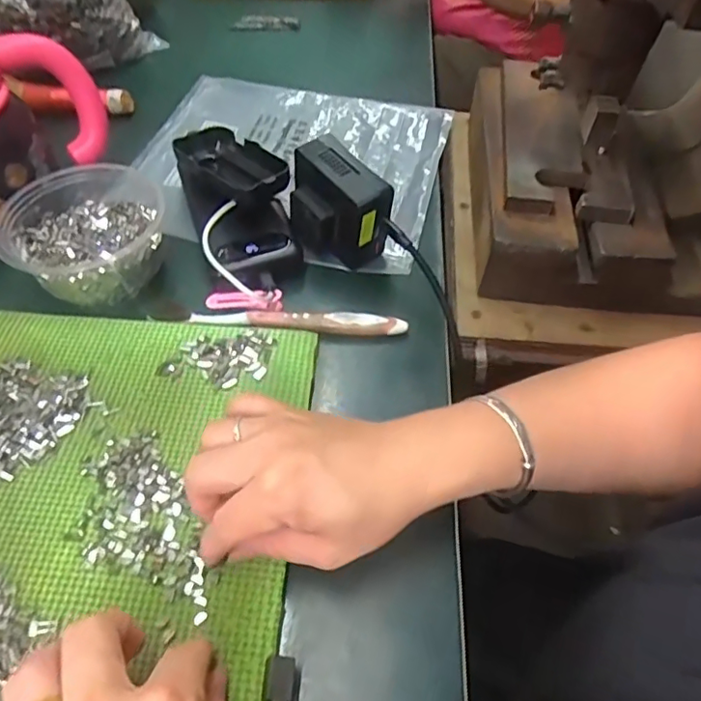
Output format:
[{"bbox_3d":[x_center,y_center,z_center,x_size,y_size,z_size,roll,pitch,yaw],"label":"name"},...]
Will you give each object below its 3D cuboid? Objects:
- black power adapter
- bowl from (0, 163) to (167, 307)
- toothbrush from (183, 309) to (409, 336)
[{"bbox_3d":[-0.011,-0.107,0.422,0.049,0.071,0.082,-32,60,-23],"label":"black power adapter"},{"bbox_3d":[-0.192,-0.086,0.414,0.107,0.054,0.106,1,53,-1],"label":"bowl"},{"bbox_3d":[-0.037,-0.021,0.401,0.152,0.017,0.015,6,53,3],"label":"toothbrush"}]

